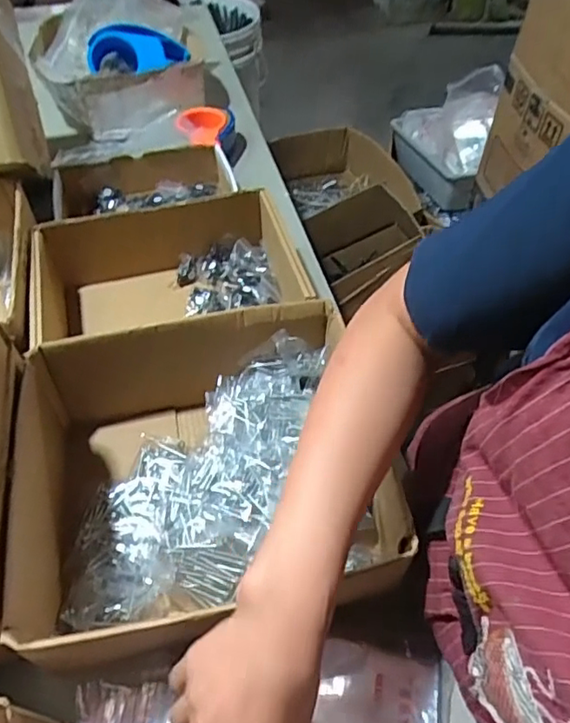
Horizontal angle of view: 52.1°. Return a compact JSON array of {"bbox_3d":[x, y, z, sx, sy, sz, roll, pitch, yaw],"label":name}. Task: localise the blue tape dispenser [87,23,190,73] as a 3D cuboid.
[{"bbox_3d":[-0.244,-0.514,0.969,0.162,0.080,0.052,3,52,2],"label":"blue tape dispenser"}]

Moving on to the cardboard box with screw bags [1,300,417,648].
[{"bbox_3d":[-0.076,0.101,0.533,0.277,0.111,0.269,-10,53,-8],"label":"cardboard box with screw bags"}]

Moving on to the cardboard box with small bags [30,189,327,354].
[{"bbox_3d":[-0.139,-0.077,0.684,0.308,0.133,0.218,-12,53,-10],"label":"cardboard box with small bags"}]

